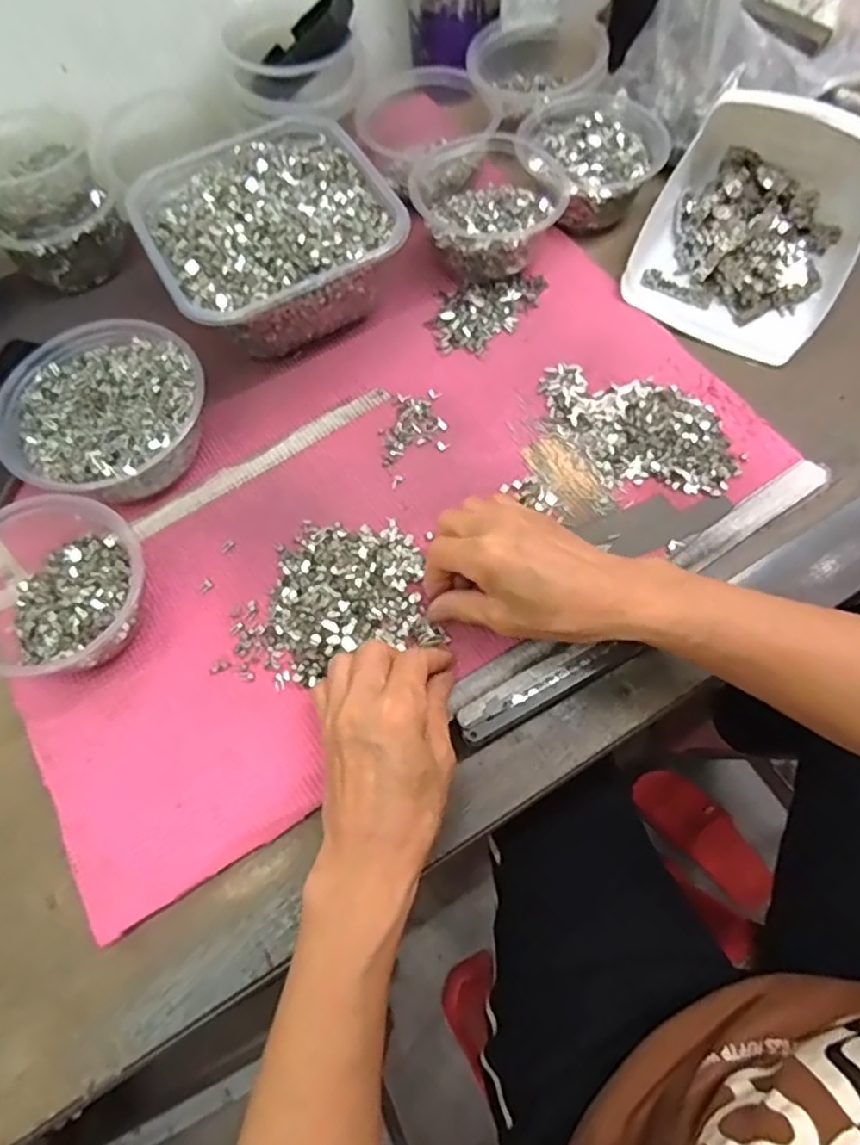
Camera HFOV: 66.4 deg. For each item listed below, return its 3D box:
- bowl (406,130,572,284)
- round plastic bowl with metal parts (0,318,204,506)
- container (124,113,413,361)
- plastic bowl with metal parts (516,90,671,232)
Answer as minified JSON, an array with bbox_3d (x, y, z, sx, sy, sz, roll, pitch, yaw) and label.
[{"bbox_3d":[0.045,-0.293,0.522,0.116,0.061,0.124,-1,67,2],"label":"bowl"},{"bbox_3d":[-0.224,-0.109,0.464,0.133,0.061,0.135,-1,67,2],"label":"round plastic bowl with metal parts"},{"bbox_3d":[-0.121,-0.253,0.506,0.173,0.081,0.178,-28,69,-9],"label":"container"},{"bbox_3d":[0.133,-0.345,0.550,0.119,0.047,0.111,1,67,3],"label":"plastic bowl with metal parts"}]

